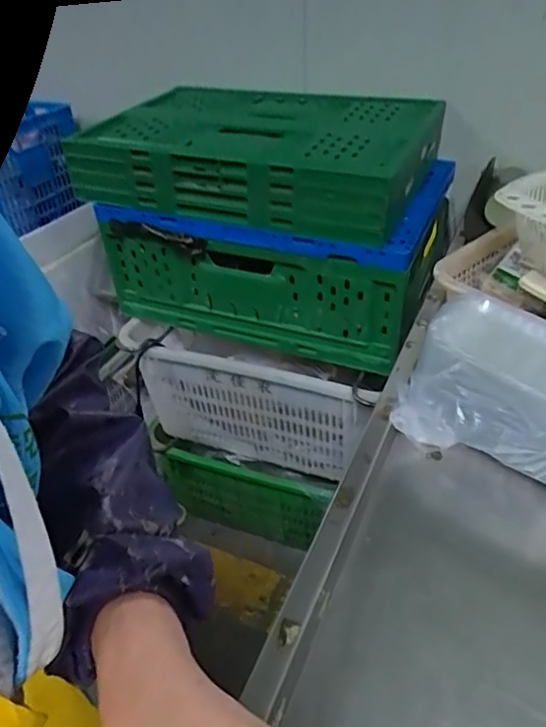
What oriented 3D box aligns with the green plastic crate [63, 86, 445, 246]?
[{"bbox_3d":[-0.024,-0.360,0.956,0.556,0.124,0.301,12,42,18],"label":"green plastic crate"}]

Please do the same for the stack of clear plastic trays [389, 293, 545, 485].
[{"bbox_3d":[0.250,0.023,0.562,0.220,0.101,0.143,16,43,23],"label":"stack of clear plastic trays"}]

